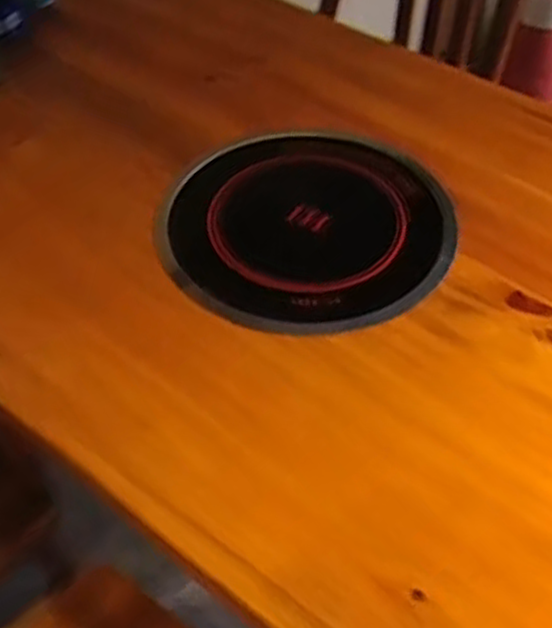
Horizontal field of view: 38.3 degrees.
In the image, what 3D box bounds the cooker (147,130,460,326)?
[{"bbox_3d":[0.032,-0.096,0.839,0.304,0.033,0.256,-1,50,1],"label":"cooker"}]

